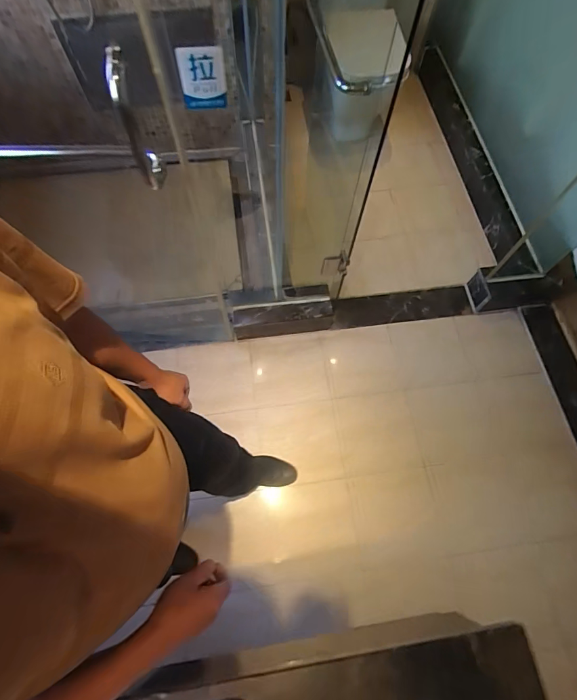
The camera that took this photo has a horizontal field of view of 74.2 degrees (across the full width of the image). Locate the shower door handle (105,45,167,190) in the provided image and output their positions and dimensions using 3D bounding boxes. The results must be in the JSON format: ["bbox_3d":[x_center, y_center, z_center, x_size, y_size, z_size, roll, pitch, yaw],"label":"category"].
[{"bbox_3d":[-0.269,-0.393,0.678,0.040,0.227,0.103,-20,68,-10],"label":"shower door handle"}]

